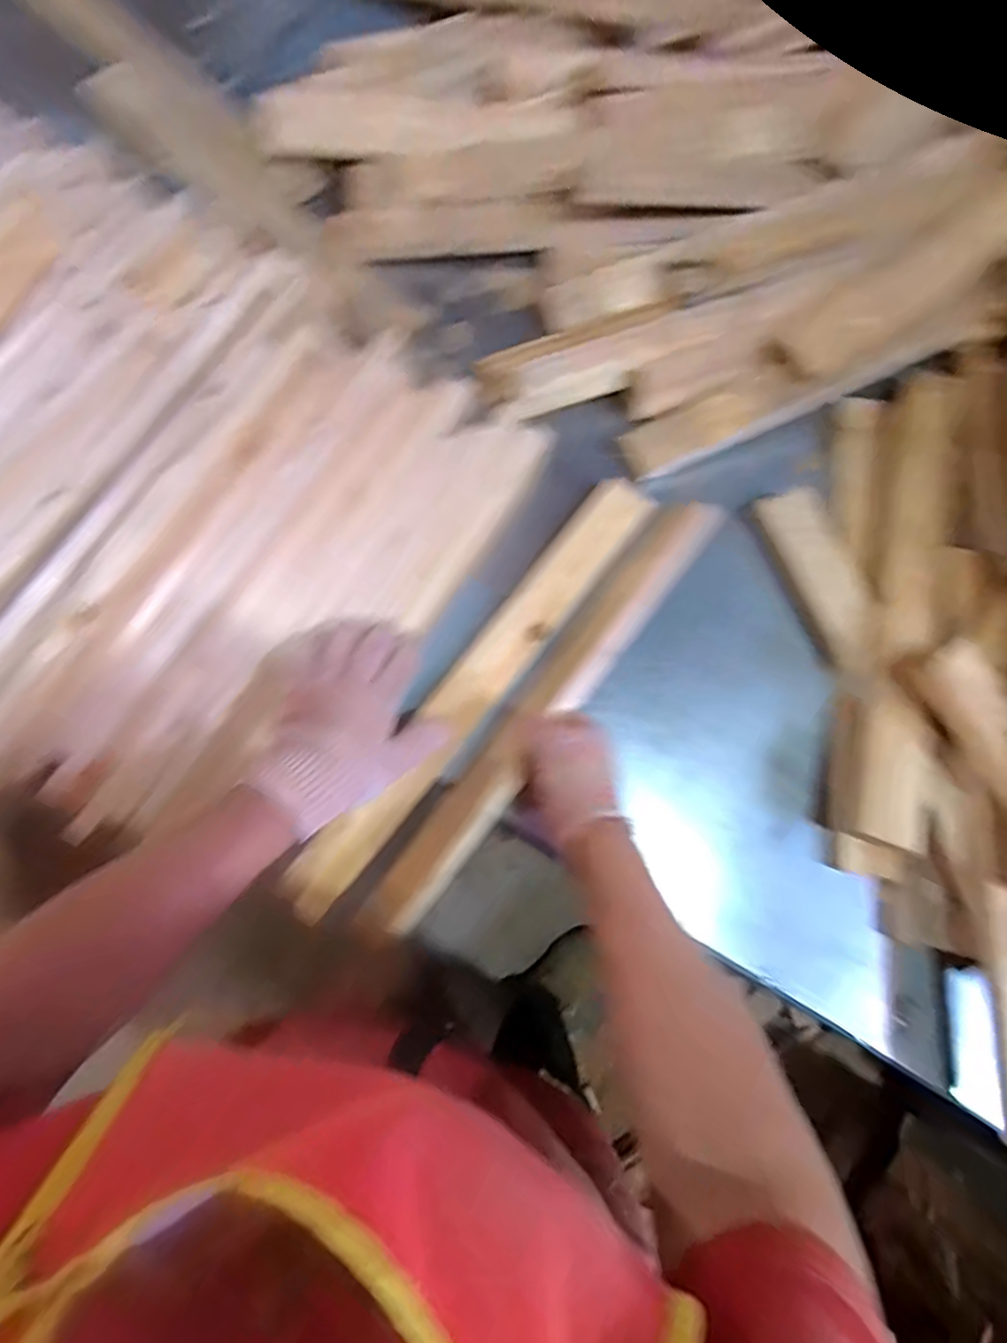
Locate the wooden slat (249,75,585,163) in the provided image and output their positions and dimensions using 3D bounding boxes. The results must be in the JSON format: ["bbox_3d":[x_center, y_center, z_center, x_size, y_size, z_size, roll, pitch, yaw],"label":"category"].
[{"bbox_3d":[-0.092,-0.606,0.664,0.341,0.022,0.097,-11,78,-4],"label":"wooden slat"}]

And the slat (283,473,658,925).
[{"bbox_3d":[-0.020,0.005,0.566,0.057,0.037,0.494,37,78,7],"label":"slat"}]

